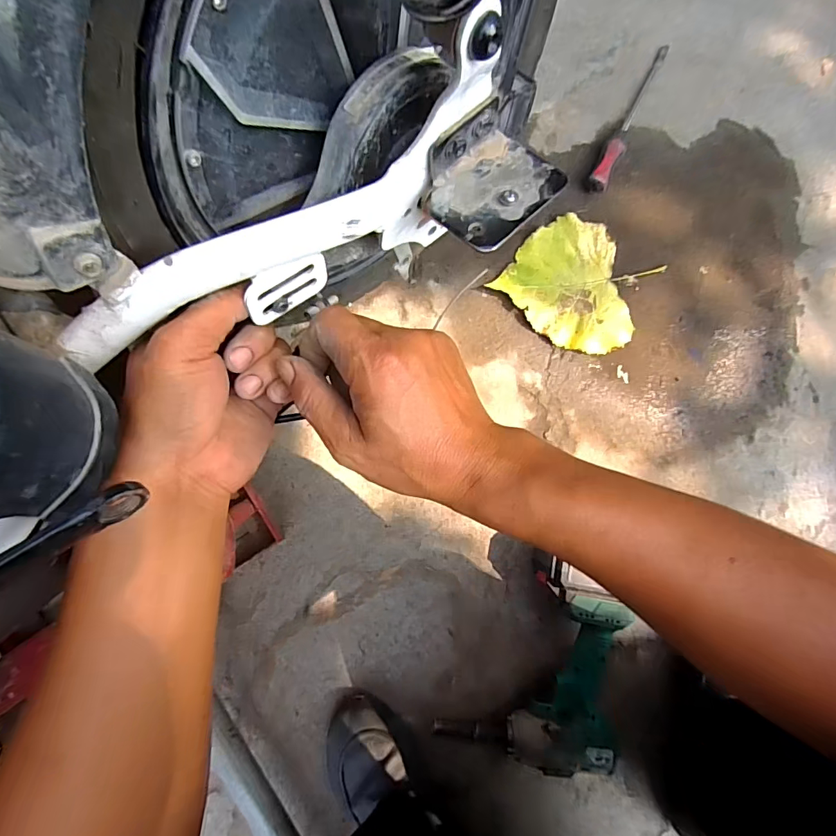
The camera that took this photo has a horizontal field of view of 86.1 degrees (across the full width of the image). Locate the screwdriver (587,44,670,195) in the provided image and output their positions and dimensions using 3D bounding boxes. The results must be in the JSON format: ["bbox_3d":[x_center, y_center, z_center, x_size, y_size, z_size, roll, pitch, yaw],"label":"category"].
[{"bbox_3d":[0.313,-0.447,0.655,0.025,0.030,0.273,26,81,2],"label":"screwdriver"}]

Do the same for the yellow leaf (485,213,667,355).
[{"bbox_3d":[0.225,-0.184,0.621,0.188,0.015,0.180,43,82,4],"label":"yellow leaf"}]

